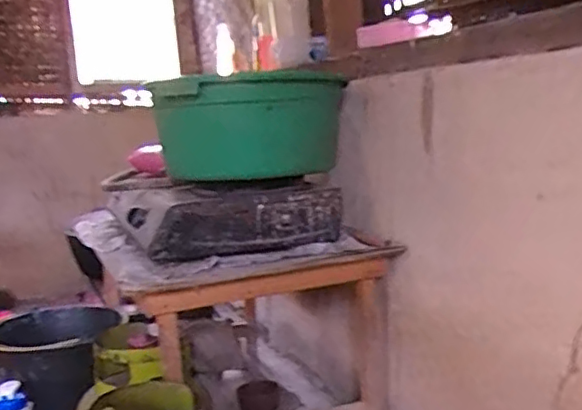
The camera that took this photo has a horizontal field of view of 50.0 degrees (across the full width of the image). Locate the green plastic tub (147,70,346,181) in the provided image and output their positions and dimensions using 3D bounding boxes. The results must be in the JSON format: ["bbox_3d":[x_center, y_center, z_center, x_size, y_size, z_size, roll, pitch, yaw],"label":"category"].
[{"bbox_3d":[-0.107,-0.159,1.320,0.388,0.203,0.342,-3,8,3],"label":"green plastic tub"}]

